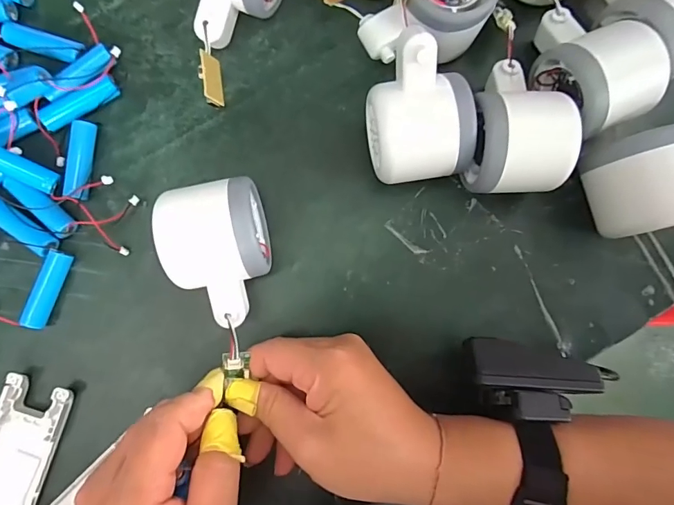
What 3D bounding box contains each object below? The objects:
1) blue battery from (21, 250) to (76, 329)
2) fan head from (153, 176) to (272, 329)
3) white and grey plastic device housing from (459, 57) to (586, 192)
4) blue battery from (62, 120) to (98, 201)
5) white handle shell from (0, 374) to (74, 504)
[{"bbox_3d":[-0.182,0.023,0.270,0.011,0.014,0.049,19,87,-1],"label":"blue battery"},{"bbox_3d":[-0.070,0.001,0.255,0.054,0.058,0.082,-7,88,-2],"label":"fan head"},{"bbox_3d":[0.104,-0.077,0.262,0.057,0.060,0.081,-4,88,-2],"label":"white and grey plastic device housing"},{"bbox_3d":[-0.165,-0.059,0.275,0.014,0.013,0.050,4,87,-2],"label":"blue battery"},{"bbox_3d":[-0.198,0.130,0.264,0.040,0.015,0.103,16,87,-1],"label":"white handle shell"}]

